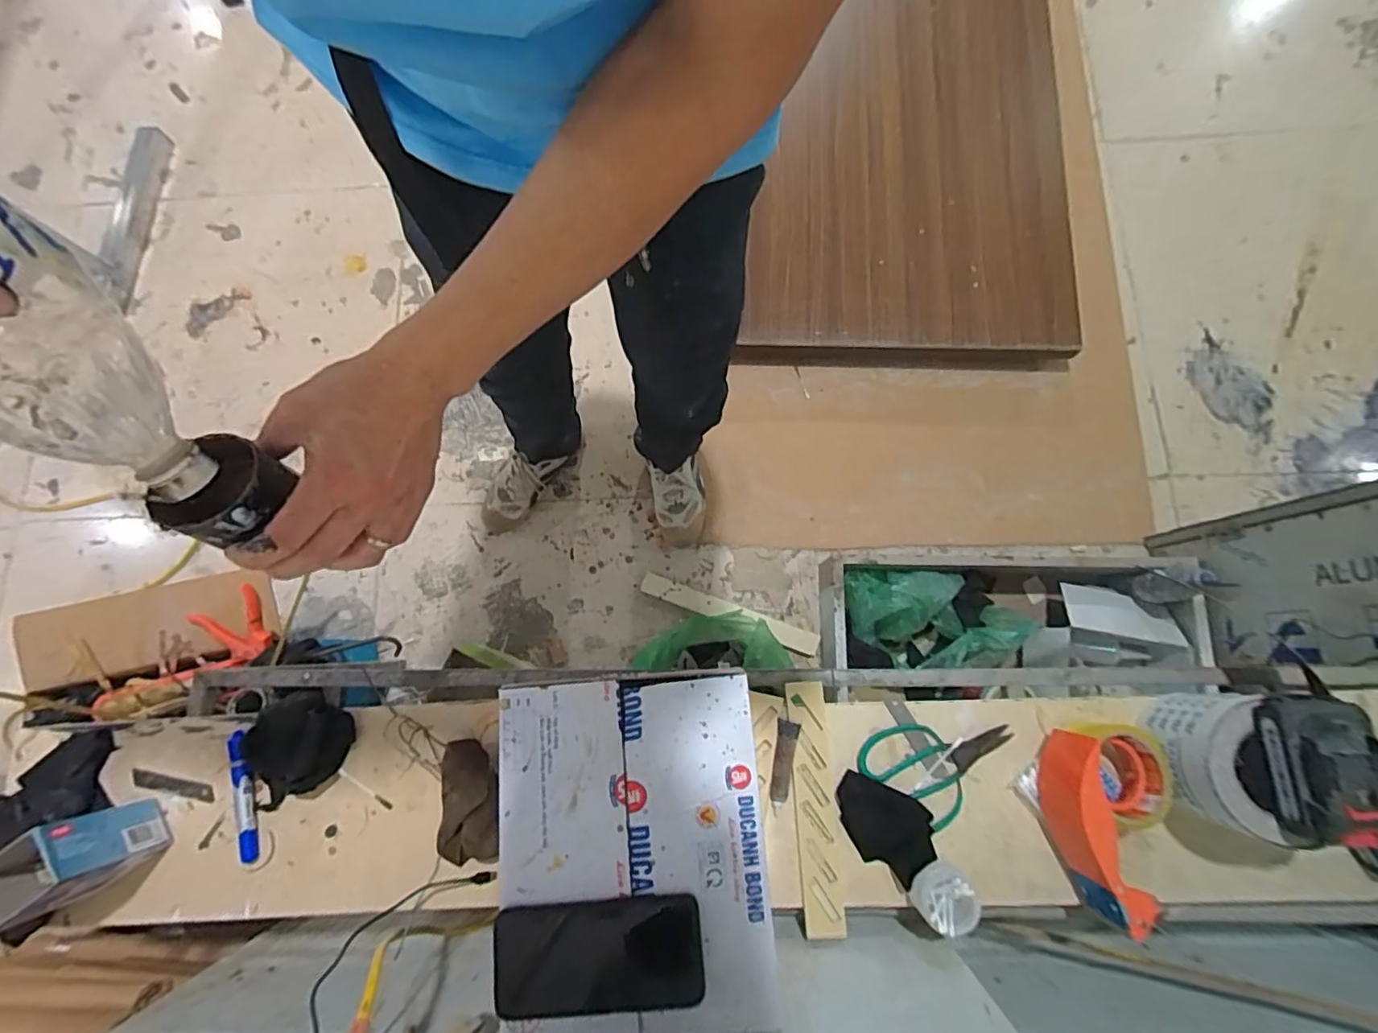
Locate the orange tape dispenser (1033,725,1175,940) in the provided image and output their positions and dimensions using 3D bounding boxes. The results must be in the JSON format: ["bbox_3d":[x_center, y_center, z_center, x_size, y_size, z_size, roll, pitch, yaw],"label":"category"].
[{"bbox_3d":[0.404,0.294,0.592,0.099,0.066,0.177,20,80,7],"label":"orange tape dispenser"}]

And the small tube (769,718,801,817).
[{"bbox_3d":[0.102,0.270,0.645,0.022,0.016,0.096,7,78,4],"label":"small tube"}]

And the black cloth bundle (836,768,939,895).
[{"bbox_3d":[0.200,0.322,0.622,0.098,0.030,0.078,23,79,5],"label":"black cloth bundle"}]

